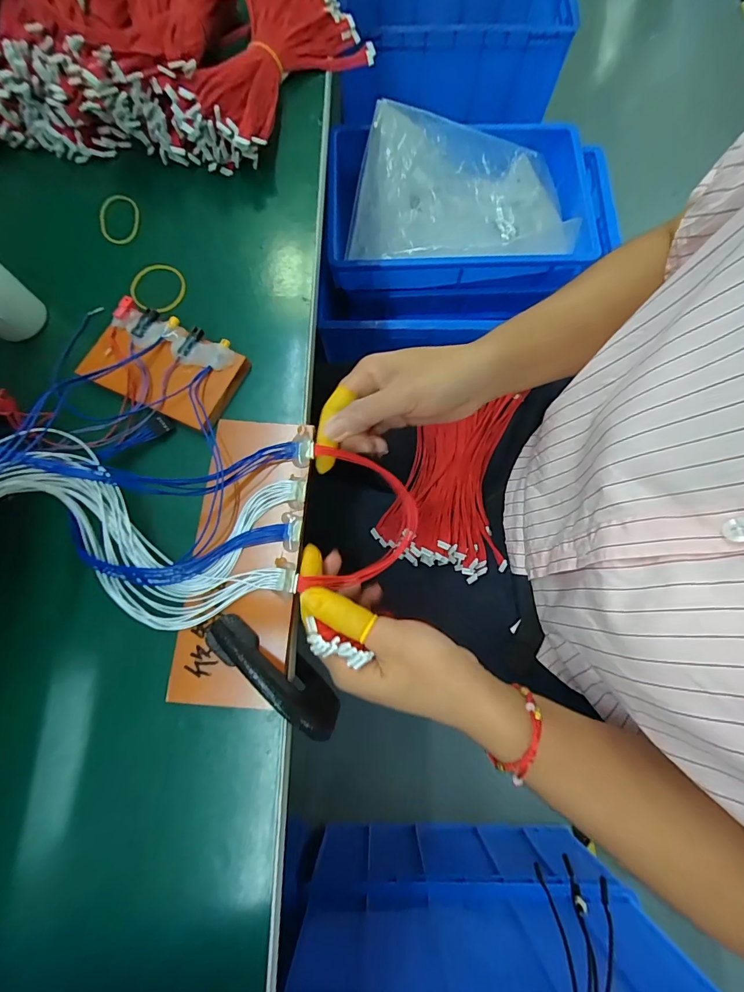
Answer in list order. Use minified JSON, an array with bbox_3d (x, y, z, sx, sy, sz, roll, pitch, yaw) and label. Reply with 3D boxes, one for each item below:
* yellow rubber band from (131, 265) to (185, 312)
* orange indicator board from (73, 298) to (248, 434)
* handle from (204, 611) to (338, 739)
[{"bbox_3d":[-0.187,-0.182,0.367,0.048,0.007,0.053,-10,71,-5],"label":"yellow rubber band"},{"bbox_3d":[-0.165,-0.105,0.336,0.117,0.020,0.072,25,76,8],"label":"orange indicator board"},{"bbox_3d":[-0.063,0.111,0.270,0.099,0.062,0.020,34,78,10],"label":"handle"}]

